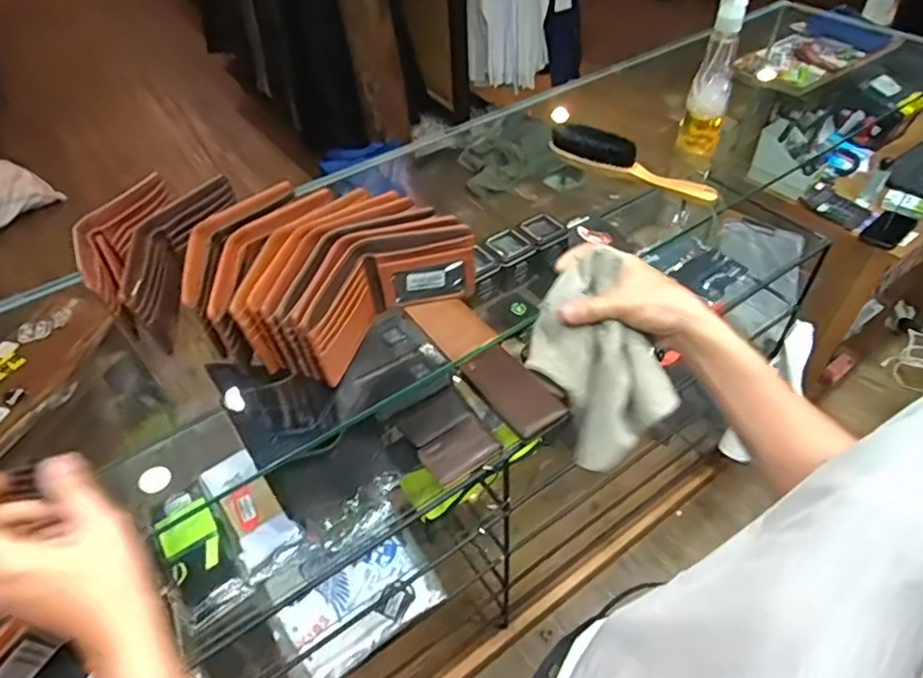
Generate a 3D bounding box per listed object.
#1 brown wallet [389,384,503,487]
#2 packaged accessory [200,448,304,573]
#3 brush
[{"bbox_3d":[-0.022,0.142,0.860,0.108,0.021,0.140,-26,51,-19],"label":"brown wallet"},{"bbox_3d":[-0.338,0.265,0.915,0.086,0.027,0.173,-32,75,-24],"label":"packaged accessory"},{"bbox_3d":[0.226,-0.242,0.773,0.236,0.054,0.034,27,54,25],"label":"brush"}]

